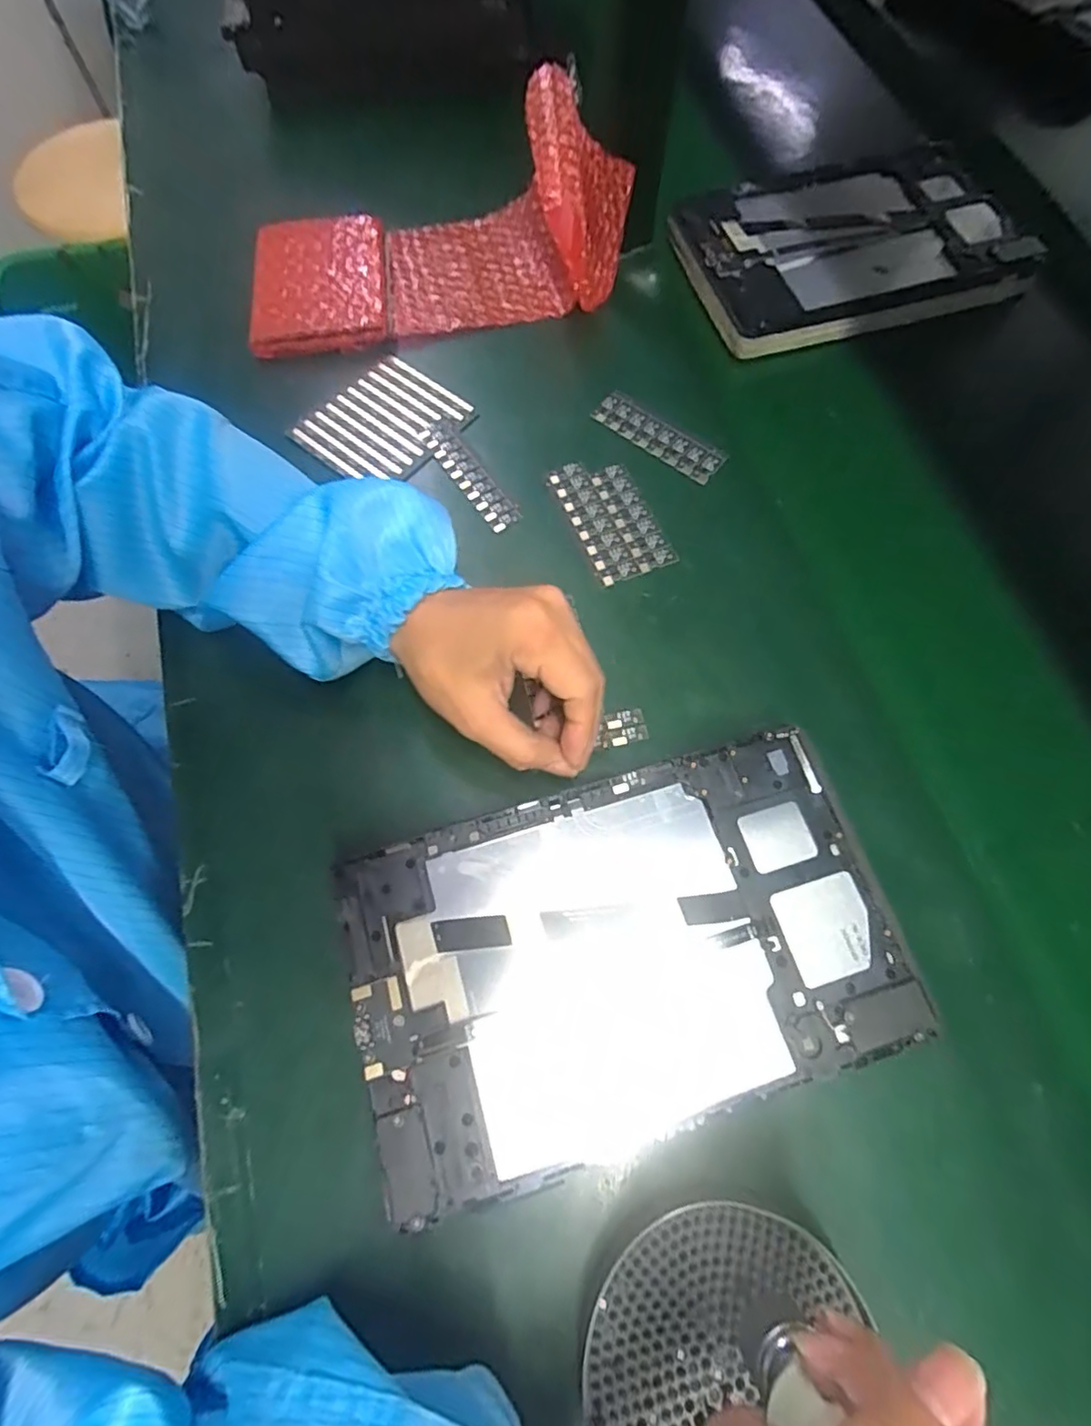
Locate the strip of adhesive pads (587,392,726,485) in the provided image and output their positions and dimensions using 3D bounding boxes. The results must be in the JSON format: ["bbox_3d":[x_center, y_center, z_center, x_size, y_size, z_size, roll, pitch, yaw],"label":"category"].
[{"bbox_3d":[0.077,-0.188,0.406,0.092,0.004,0.027,37,74,13],"label":"strip of adhesive pads"}]

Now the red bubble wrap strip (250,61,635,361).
[{"bbox_3d":[-0.088,-0.345,0.419,0.266,0.084,0.130,-14,71,-6],"label":"red bubble wrap strip"}]

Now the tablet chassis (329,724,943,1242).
[{"bbox_3d":[0.036,0.105,0.273,0.236,0.008,0.143,-15,70,-6],"label":"tablet chassis"}]

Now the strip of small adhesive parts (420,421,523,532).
[{"bbox_3d":[-0.050,-0.159,0.395,0.022,0.004,0.097,-34,73,-11],"label":"strip of small adhesive parts"}]

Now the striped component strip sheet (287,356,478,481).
[{"bbox_3d":[-0.110,-0.198,0.408,0.084,0.005,0.097,39,75,13],"label":"striped component strip sheet"}]

